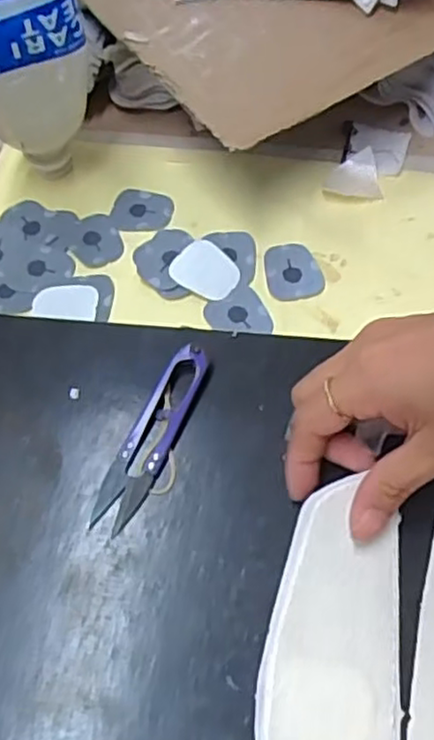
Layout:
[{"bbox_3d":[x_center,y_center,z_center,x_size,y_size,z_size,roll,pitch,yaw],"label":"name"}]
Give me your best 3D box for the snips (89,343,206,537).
[{"bbox_3d":[-0.032,0.030,0.334,0.022,0.013,0.097,20,63,10],"label":"snips"}]

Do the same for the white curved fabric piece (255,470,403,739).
[{"bbox_3d":[0.046,0.136,0.275,0.057,0.013,0.176,9,66,5],"label":"white curved fabric piece"}]

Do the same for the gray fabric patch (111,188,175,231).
[{"bbox_3d":[-0.047,-0.102,0.438,0.038,0.004,0.032,8,62,4],"label":"gray fabric patch"}]

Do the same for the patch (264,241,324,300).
[{"bbox_3d":[0.044,-0.059,0.413,0.033,0.004,0.038,-15,69,-4],"label":"patch"}]

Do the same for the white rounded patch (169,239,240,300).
[{"bbox_3d":[-0.007,-0.059,0.408,0.038,0.005,0.034,39,68,19],"label":"white rounded patch"}]

